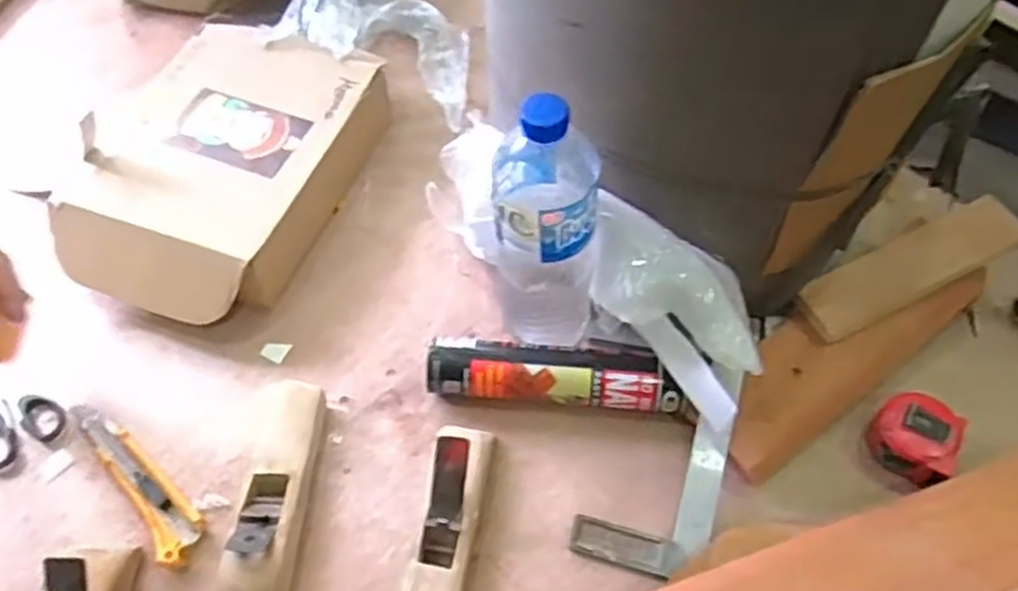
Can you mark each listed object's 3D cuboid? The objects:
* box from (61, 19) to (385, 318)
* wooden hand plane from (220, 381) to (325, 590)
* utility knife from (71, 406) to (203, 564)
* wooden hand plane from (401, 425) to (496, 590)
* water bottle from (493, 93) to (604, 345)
[{"bbox_3d":[-0.275,-0.124,0.761,0.209,0.081,0.312,18,59,11],"label":"box"},{"bbox_3d":[-0.183,0.151,0.625,0.055,0.036,0.187,1,57,1],"label":"wooden hand plane"},{"bbox_3d":[-0.303,0.146,0.640,0.036,0.018,0.174,-40,65,-23],"label":"utility knife"},{"bbox_3d":[-0.050,0.179,0.587,0.048,0.058,0.175,10,57,6],"label":"wooden hand plane"},{"bbox_3d":[0.029,-0.048,0.596,0.075,0.249,0.069,4,57,3],"label":"water bottle"}]

